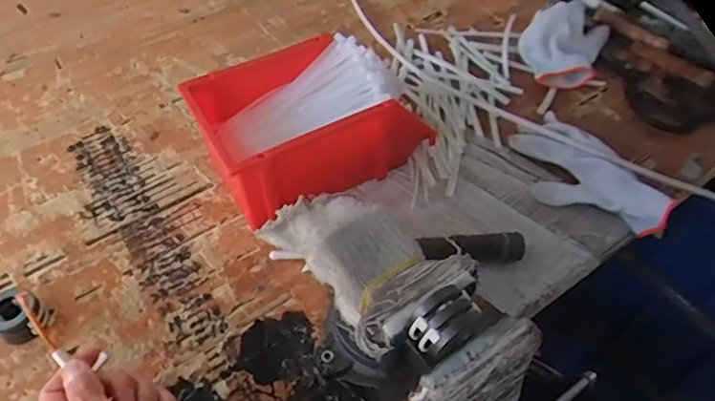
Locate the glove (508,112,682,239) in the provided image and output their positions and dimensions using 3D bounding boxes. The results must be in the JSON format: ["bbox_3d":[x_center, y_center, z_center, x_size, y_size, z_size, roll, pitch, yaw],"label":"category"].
[{"bbox_3d":[0.265,-0.032,0.638,0.115,0.039,0.202,-16,52,-12],"label":"glove"}]

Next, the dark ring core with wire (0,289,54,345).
[{"bbox_3d":[-0.322,0.108,0.513,0.045,0.034,0.048,0,51,0],"label":"dark ring core with wire"}]

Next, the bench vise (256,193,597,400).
[{"bbox_3d":[0.026,0.091,0.451,0.101,0.155,0.270,-33,58,-24],"label":"bench vise"}]

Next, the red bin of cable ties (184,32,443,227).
[{"bbox_3d":[-0.054,-0.080,0.618,0.225,0.120,0.153,-27,56,-20],"label":"red bin of cable ties"}]

